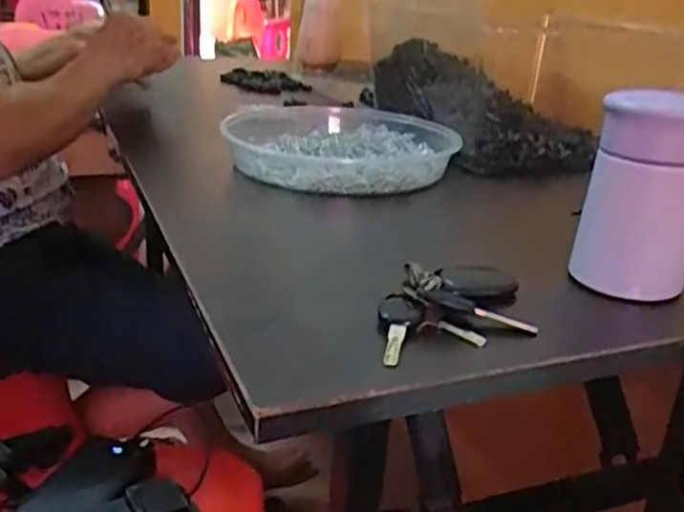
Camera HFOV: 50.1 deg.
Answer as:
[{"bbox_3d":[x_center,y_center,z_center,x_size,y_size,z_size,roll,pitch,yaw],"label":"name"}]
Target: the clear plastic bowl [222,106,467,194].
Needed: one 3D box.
[{"bbox_3d":[-0.002,-0.119,0.769,0.239,0.039,0.231,3,22,-2],"label":"clear plastic bowl"}]

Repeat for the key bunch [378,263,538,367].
[{"bbox_3d":[0.067,0.032,0.427,0.091,0.020,0.098,2,22,-4],"label":"key bunch"}]

